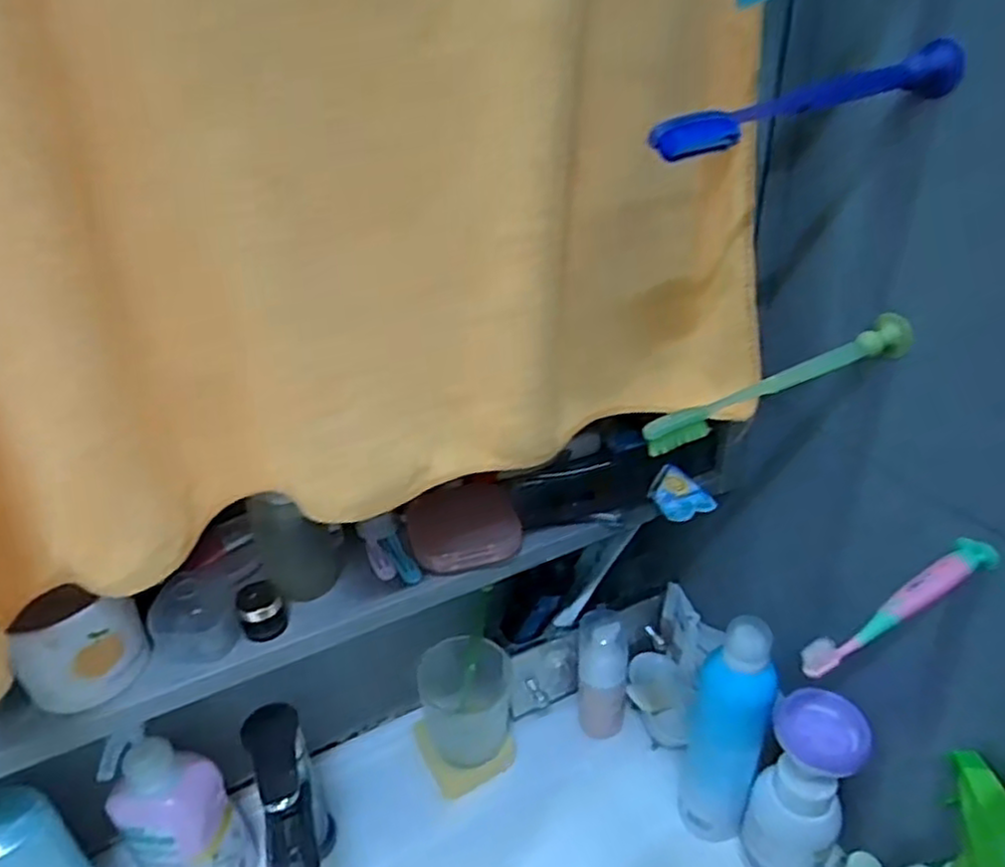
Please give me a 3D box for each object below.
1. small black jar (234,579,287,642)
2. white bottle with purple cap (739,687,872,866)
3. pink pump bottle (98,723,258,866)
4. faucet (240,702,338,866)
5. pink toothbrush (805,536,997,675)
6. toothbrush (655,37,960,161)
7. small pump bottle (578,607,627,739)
[{"bbox_3d":[-0.157,0.116,0.465,0.027,0.032,0.021,-17,36,-21],"label":"small black jar"},{"bbox_3d":[0.240,0.291,0.574,0.068,0.181,0.069,-2,33,1],"label":"white bottle with purple cap"},{"bbox_3d":[-0.258,0.300,0.565,0.078,0.193,0.063,-28,40,-33],"label":"pink pump bottle"},{"bbox_3d":[-0.158,0.321,0.569,0.047,0.178,0.144,-15,35,-18],"label":"faucet"},{"bbox_3d":[0.225,0.096,0.408,0.135,0.031,0.023,-17,36,-21],"label":"pink toothbrush"},{"bbox_3d":[0.150,-0.160,0.339,0.189,0.028,0.027,-20,37,-25],"label":"toothbrush"},{"bbox_3d":[0.099,0.237,0.699,0.051,0.132,0.059,-3,33,0],"label":"small pump bottle"}]

